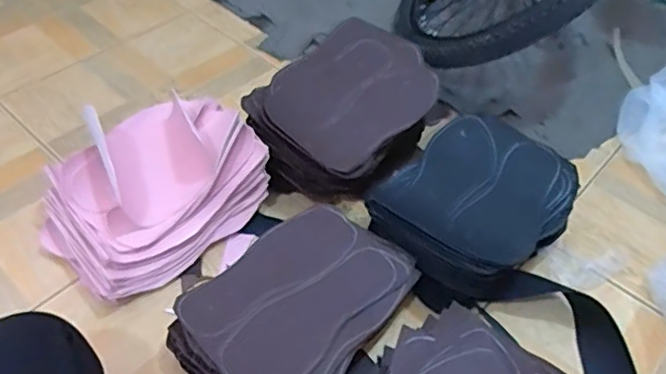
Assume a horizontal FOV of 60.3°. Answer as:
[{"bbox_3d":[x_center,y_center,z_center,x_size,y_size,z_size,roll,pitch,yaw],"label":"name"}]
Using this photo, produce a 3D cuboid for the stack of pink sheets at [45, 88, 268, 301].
[{"bbox_3d":[-0.243,-0.005,0.779,0.290,0.098,0.229,-35,59,-30],"label":"stack of pink sheets"}]

